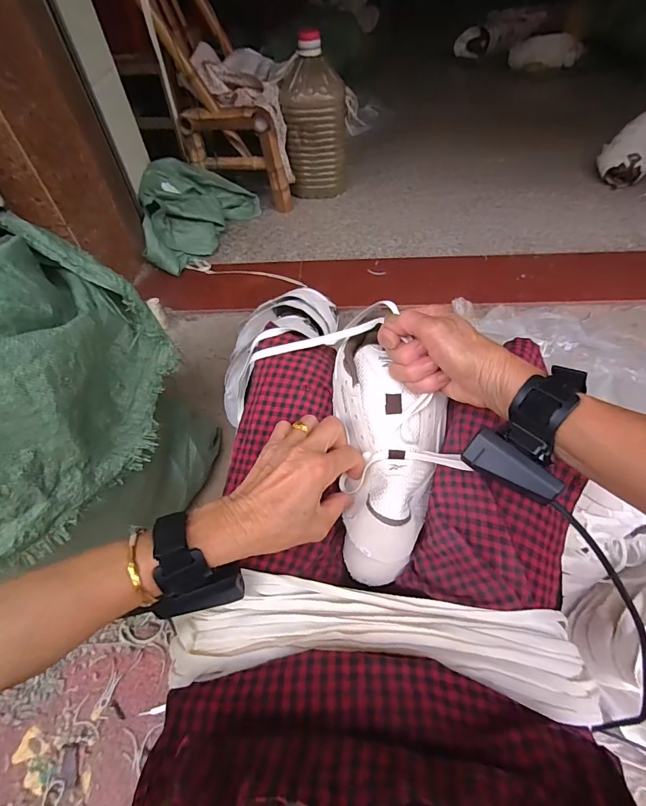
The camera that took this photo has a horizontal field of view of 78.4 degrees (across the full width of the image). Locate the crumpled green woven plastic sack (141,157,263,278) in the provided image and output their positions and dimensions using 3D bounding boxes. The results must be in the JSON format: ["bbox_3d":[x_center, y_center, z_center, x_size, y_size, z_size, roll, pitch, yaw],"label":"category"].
[{"bbox_3d":[-0.360,-0.581,1.204,0.335,0.153,0.385,-12,53,-5],"label":"crumpled green woven plastic sack"}]

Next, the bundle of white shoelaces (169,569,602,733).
[{"bbox_3d":[0.040,0.198,0.322,0.344,0.050,0.091,4,54,7],"label":"bundle of white shoelaces"}]

